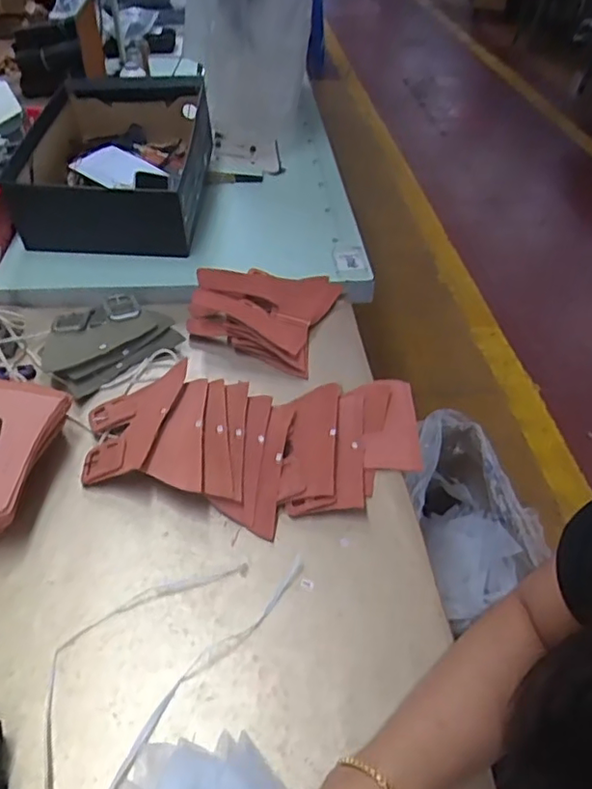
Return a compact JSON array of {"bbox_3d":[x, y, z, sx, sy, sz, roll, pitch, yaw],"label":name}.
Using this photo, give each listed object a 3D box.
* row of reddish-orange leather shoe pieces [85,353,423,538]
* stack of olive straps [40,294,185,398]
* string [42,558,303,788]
[{"bbox_3d":[-0.041,0.054,0.640,0.371,0.039,0.199,-2,45,-3],"label":"row of reddish-orange leather shoe pieces"},{"bbox_3d":[-0.242,-0.068,0.737,0.117,0.047,0.156,35,54,29],"label":"stack of olive straps"},{"bbox_3d":[-0.117,0.209,0.496,0.120,0.011,0.255,28,51,25],"label":"string"}]

